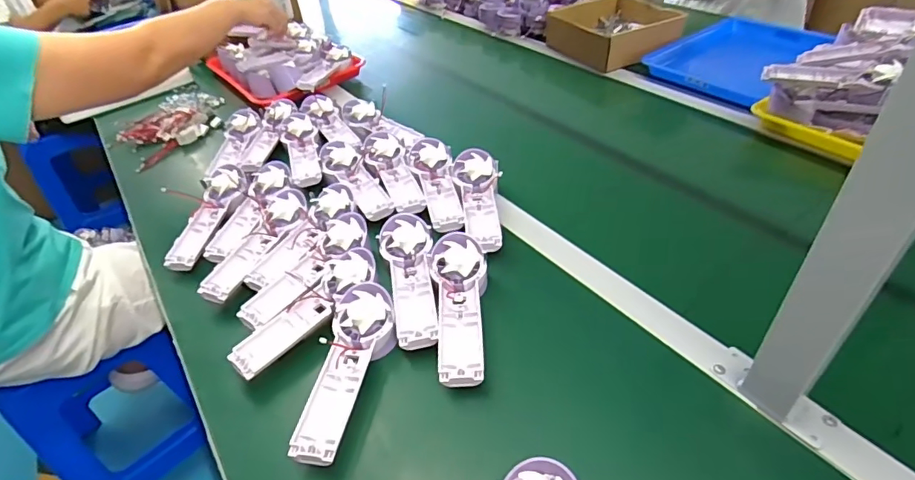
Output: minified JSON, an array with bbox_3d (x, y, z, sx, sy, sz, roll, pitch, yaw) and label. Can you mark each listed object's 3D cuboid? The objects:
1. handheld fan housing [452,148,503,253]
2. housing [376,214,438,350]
[{"bbox_3d":[0.028,-0.060,0.648,0.060,0.030,0.178,-4,41,2],"label":"handheld fan housing"},{"bbox_3d":[-0.050,0.038,0.556,0.057,0.033,0.178,-11,42,-6],"label":"housing"}]

